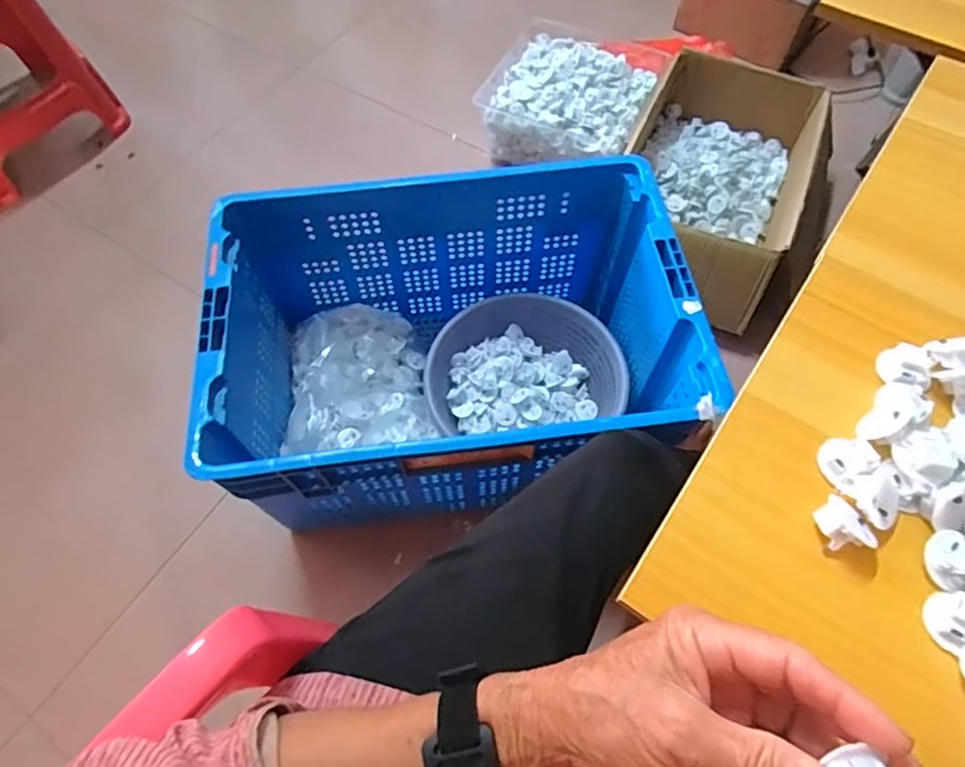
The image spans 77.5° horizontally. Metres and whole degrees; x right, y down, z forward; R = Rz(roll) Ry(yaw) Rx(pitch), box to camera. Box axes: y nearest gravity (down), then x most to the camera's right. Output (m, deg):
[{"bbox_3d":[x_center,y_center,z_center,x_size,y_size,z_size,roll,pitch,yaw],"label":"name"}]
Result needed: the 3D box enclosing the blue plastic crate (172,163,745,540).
[{"bbox_3d":[-0.040,-0.045,0.836,0.570,0.273,0.381,-7,62,-3],"label":"blue plastic crate"}]

